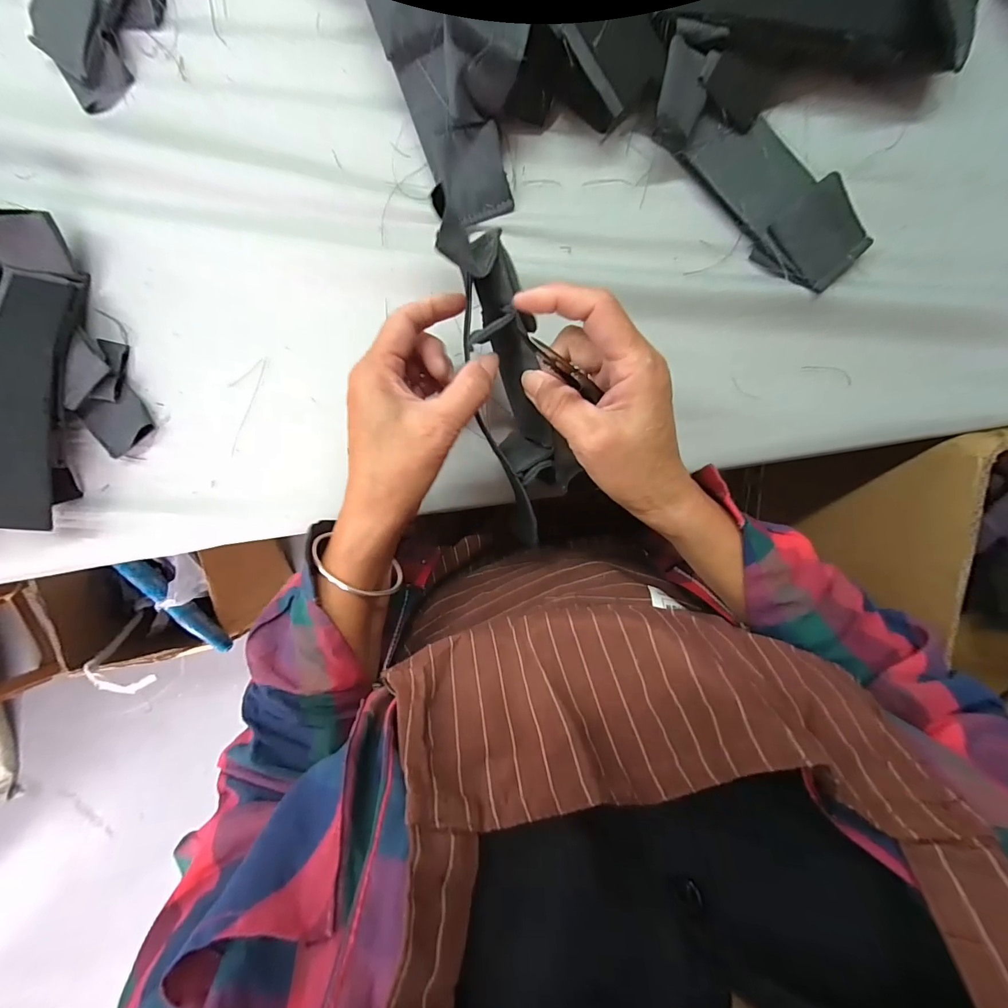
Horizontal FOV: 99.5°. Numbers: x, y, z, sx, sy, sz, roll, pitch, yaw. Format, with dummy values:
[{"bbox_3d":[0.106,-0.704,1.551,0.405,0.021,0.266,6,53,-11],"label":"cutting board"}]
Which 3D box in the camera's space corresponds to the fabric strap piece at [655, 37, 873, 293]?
[{"bbox_3d":[0.162,-0.202,0.265,0.154,0.031,0.056,42,98,-1],"label":"fabric strap piece"}]

